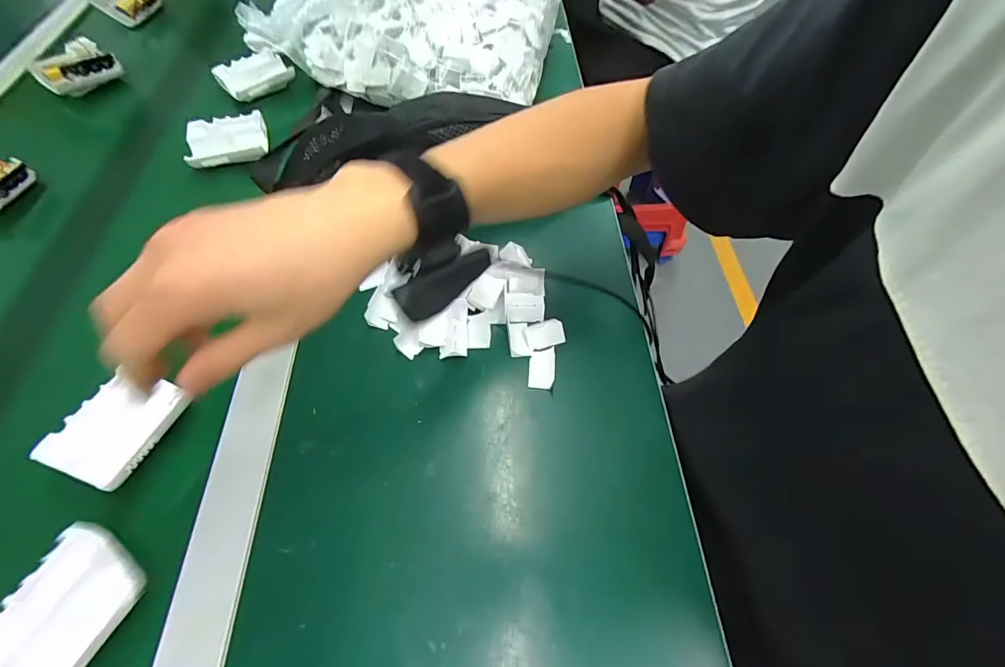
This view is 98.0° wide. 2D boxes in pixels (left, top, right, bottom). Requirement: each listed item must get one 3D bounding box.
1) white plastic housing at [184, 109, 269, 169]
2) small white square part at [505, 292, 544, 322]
[{"bbox_3d":[-0.309,-0.218,0.493,0.082,0.015,0.069,-14,59,-11],"label":"white plastic housing"},{"bbox_3d":[0.022,-0.023,0.381,0.034,0.010,0.026,0,84,2],"label":"small white square part"}]

